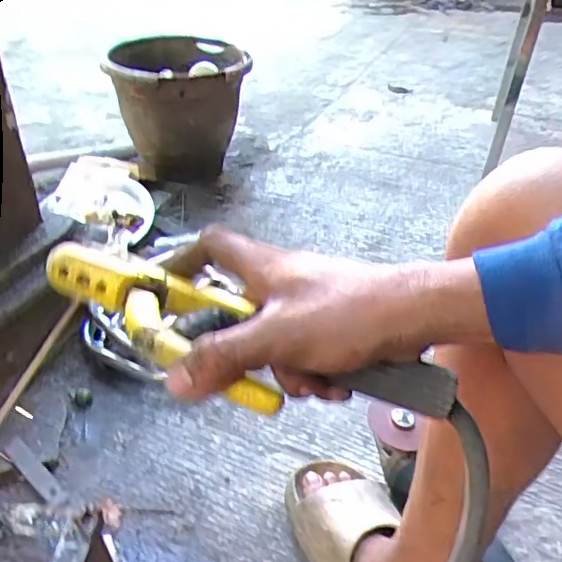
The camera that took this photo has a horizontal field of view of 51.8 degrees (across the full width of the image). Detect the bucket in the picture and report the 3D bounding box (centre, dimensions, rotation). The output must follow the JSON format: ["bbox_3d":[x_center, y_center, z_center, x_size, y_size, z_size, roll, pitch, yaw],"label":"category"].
[{"bbox_3d":[-0.245,-0.433,1.495,0.297,0.309,0.361,1,37,-2],"label":"bucket"}]

